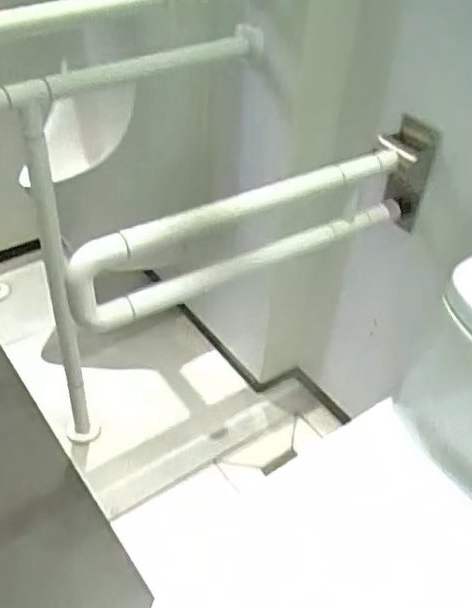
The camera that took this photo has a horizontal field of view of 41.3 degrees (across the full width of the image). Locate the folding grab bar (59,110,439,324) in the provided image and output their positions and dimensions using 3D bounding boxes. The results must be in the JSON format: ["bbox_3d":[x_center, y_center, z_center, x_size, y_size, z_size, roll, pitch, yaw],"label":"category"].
[{"bbox_3d":[0.051,-0.121,0.929,0.626,0.155,0.078,-23,50,-25],"label":"folding grab bar"}]

